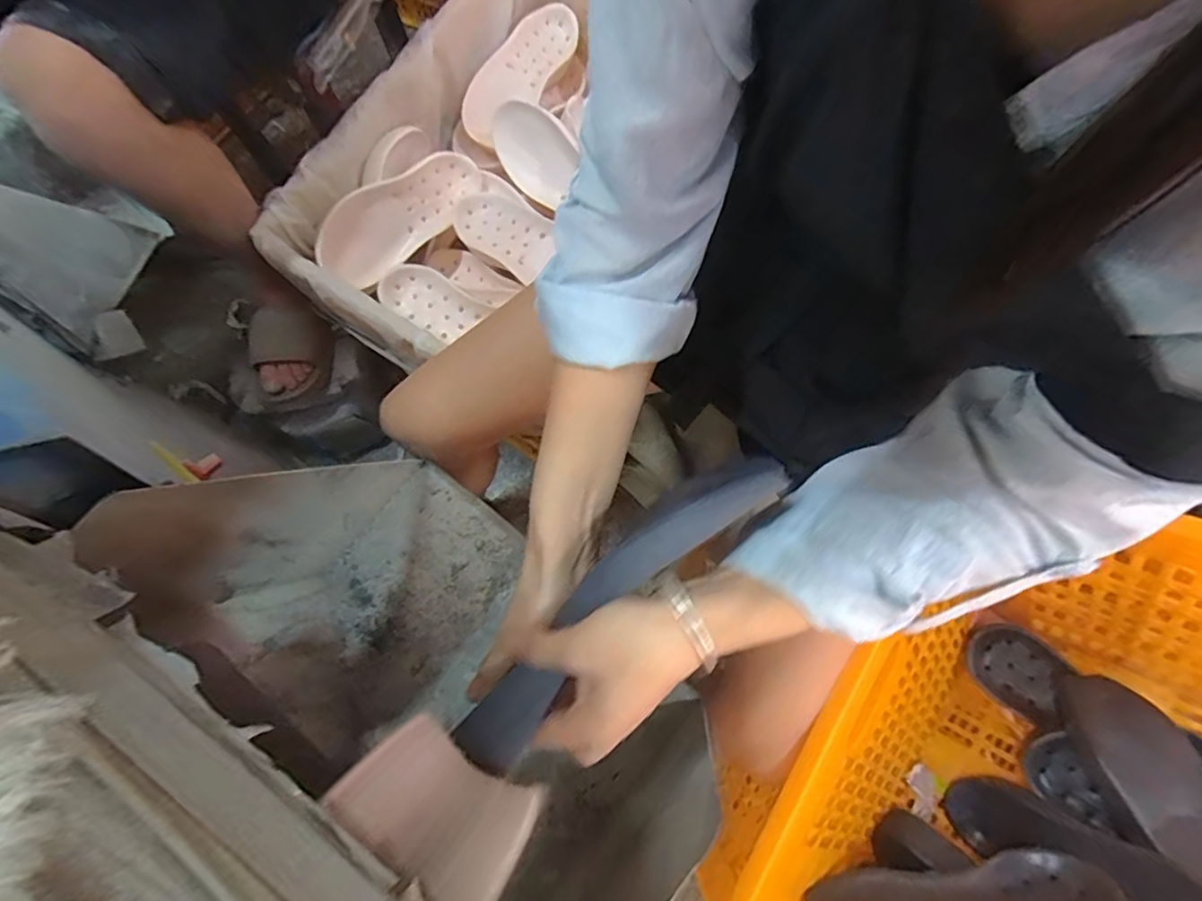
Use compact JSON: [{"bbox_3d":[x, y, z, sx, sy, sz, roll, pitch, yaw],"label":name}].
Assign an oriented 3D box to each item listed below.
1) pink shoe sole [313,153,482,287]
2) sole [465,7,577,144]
[{"bbox_3d":[-0.279,-0.335,0.792,0.027,0.100,0.280,22,62,36],"label":"pink shoe sole"},{"bbox_3d":[-0.131,-0.606,0.897,0.084,0.017,0.265,39,80,-25],"label":"sole"}]

